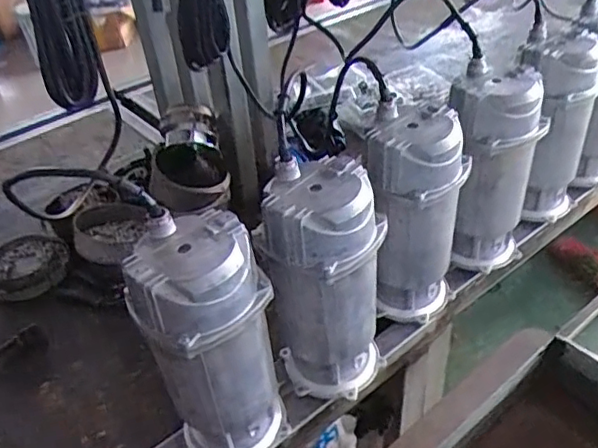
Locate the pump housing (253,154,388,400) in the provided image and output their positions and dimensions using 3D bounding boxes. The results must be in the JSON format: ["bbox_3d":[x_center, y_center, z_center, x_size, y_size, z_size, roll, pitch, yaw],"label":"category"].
[{"bbox_3d":[0.032,0.077,0.707,0.135,0.290,0.120,-4,39,1],"label":"pump housing"}]

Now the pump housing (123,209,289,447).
[{"bbox_3d":[-0.095,0.140,0.644,0.135,0.290,0.116,-13,39,-10],"label":"pump housing"}]

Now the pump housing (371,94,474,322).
[{"bbox_3d":[0.151,-0.001,0.785,0.125,0.288,0.120,6,40,13],"label":"pump housing"}]

